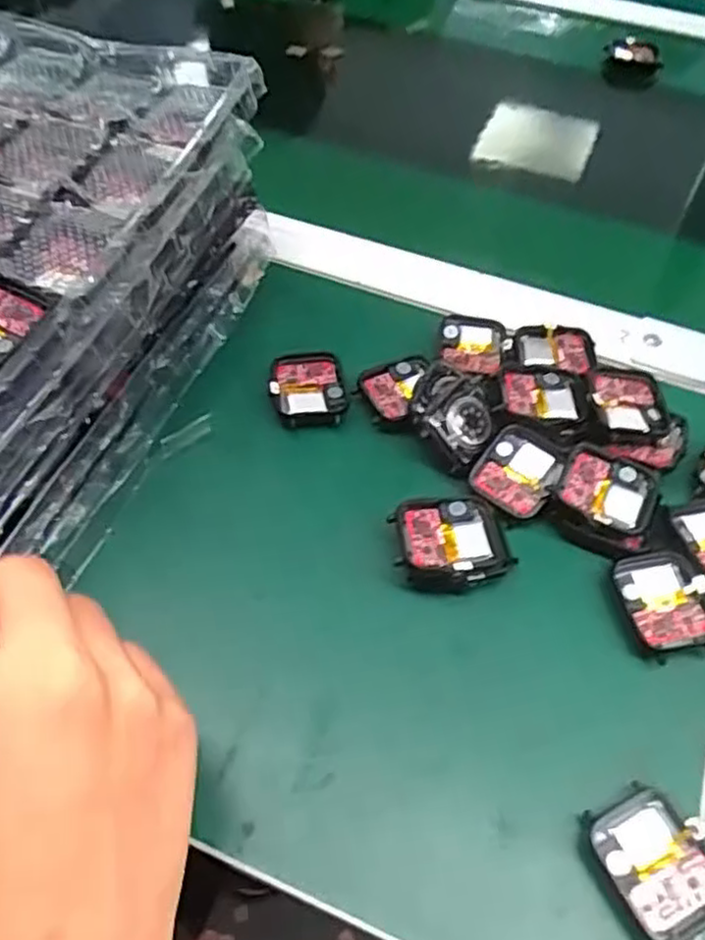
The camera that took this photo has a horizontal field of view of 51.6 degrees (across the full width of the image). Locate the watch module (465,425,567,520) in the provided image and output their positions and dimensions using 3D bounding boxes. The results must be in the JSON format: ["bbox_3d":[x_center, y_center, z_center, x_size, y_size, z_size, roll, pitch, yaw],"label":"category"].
[{"bbox_3d":[0.080,0.000,0.346,0.038,0.013,0.042,36,60,21],"label":"watch module"}]

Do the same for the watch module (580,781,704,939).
[{"bbox_3d":[0.106,0.138,0.254,0.035,0.011,0.046,-21,58,-17],"label":"watch module"}]

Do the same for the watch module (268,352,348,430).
[{"bbox_3d":[-0.023,-0.042,0.373,0.036,0.008,0.041,-3,54,-5],"label":"watch module"}]

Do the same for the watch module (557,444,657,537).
[{"bbox_3d":[0.117,0.010,0.334,0.041,0.012,0.038,21,56,12],"label":"watch module"}]

